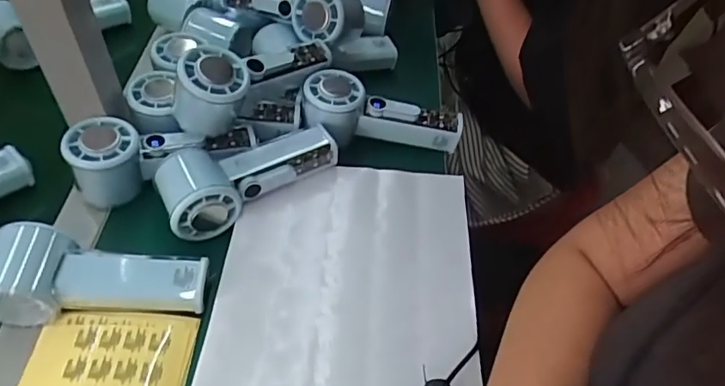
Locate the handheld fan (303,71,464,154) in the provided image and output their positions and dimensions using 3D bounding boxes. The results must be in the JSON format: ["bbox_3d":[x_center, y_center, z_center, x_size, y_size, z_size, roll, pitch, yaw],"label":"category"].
[{"bbox_3d":[0.017,-0.074,0.529,0.155,0.052,0.059,12,49,-12],"label":"handheld fan"}]

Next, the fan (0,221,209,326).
[{"bbox_3d":[-0.193,0.064,0.402,0.149,0.048,0.059,6,49,-14],"label":"fan"}]

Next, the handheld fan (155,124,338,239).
[{"bbox_3d":[-0.095,-0.021,0.465,0.154,0.046,0.068,-20,54,-19],"label":"handheld fan"}]

